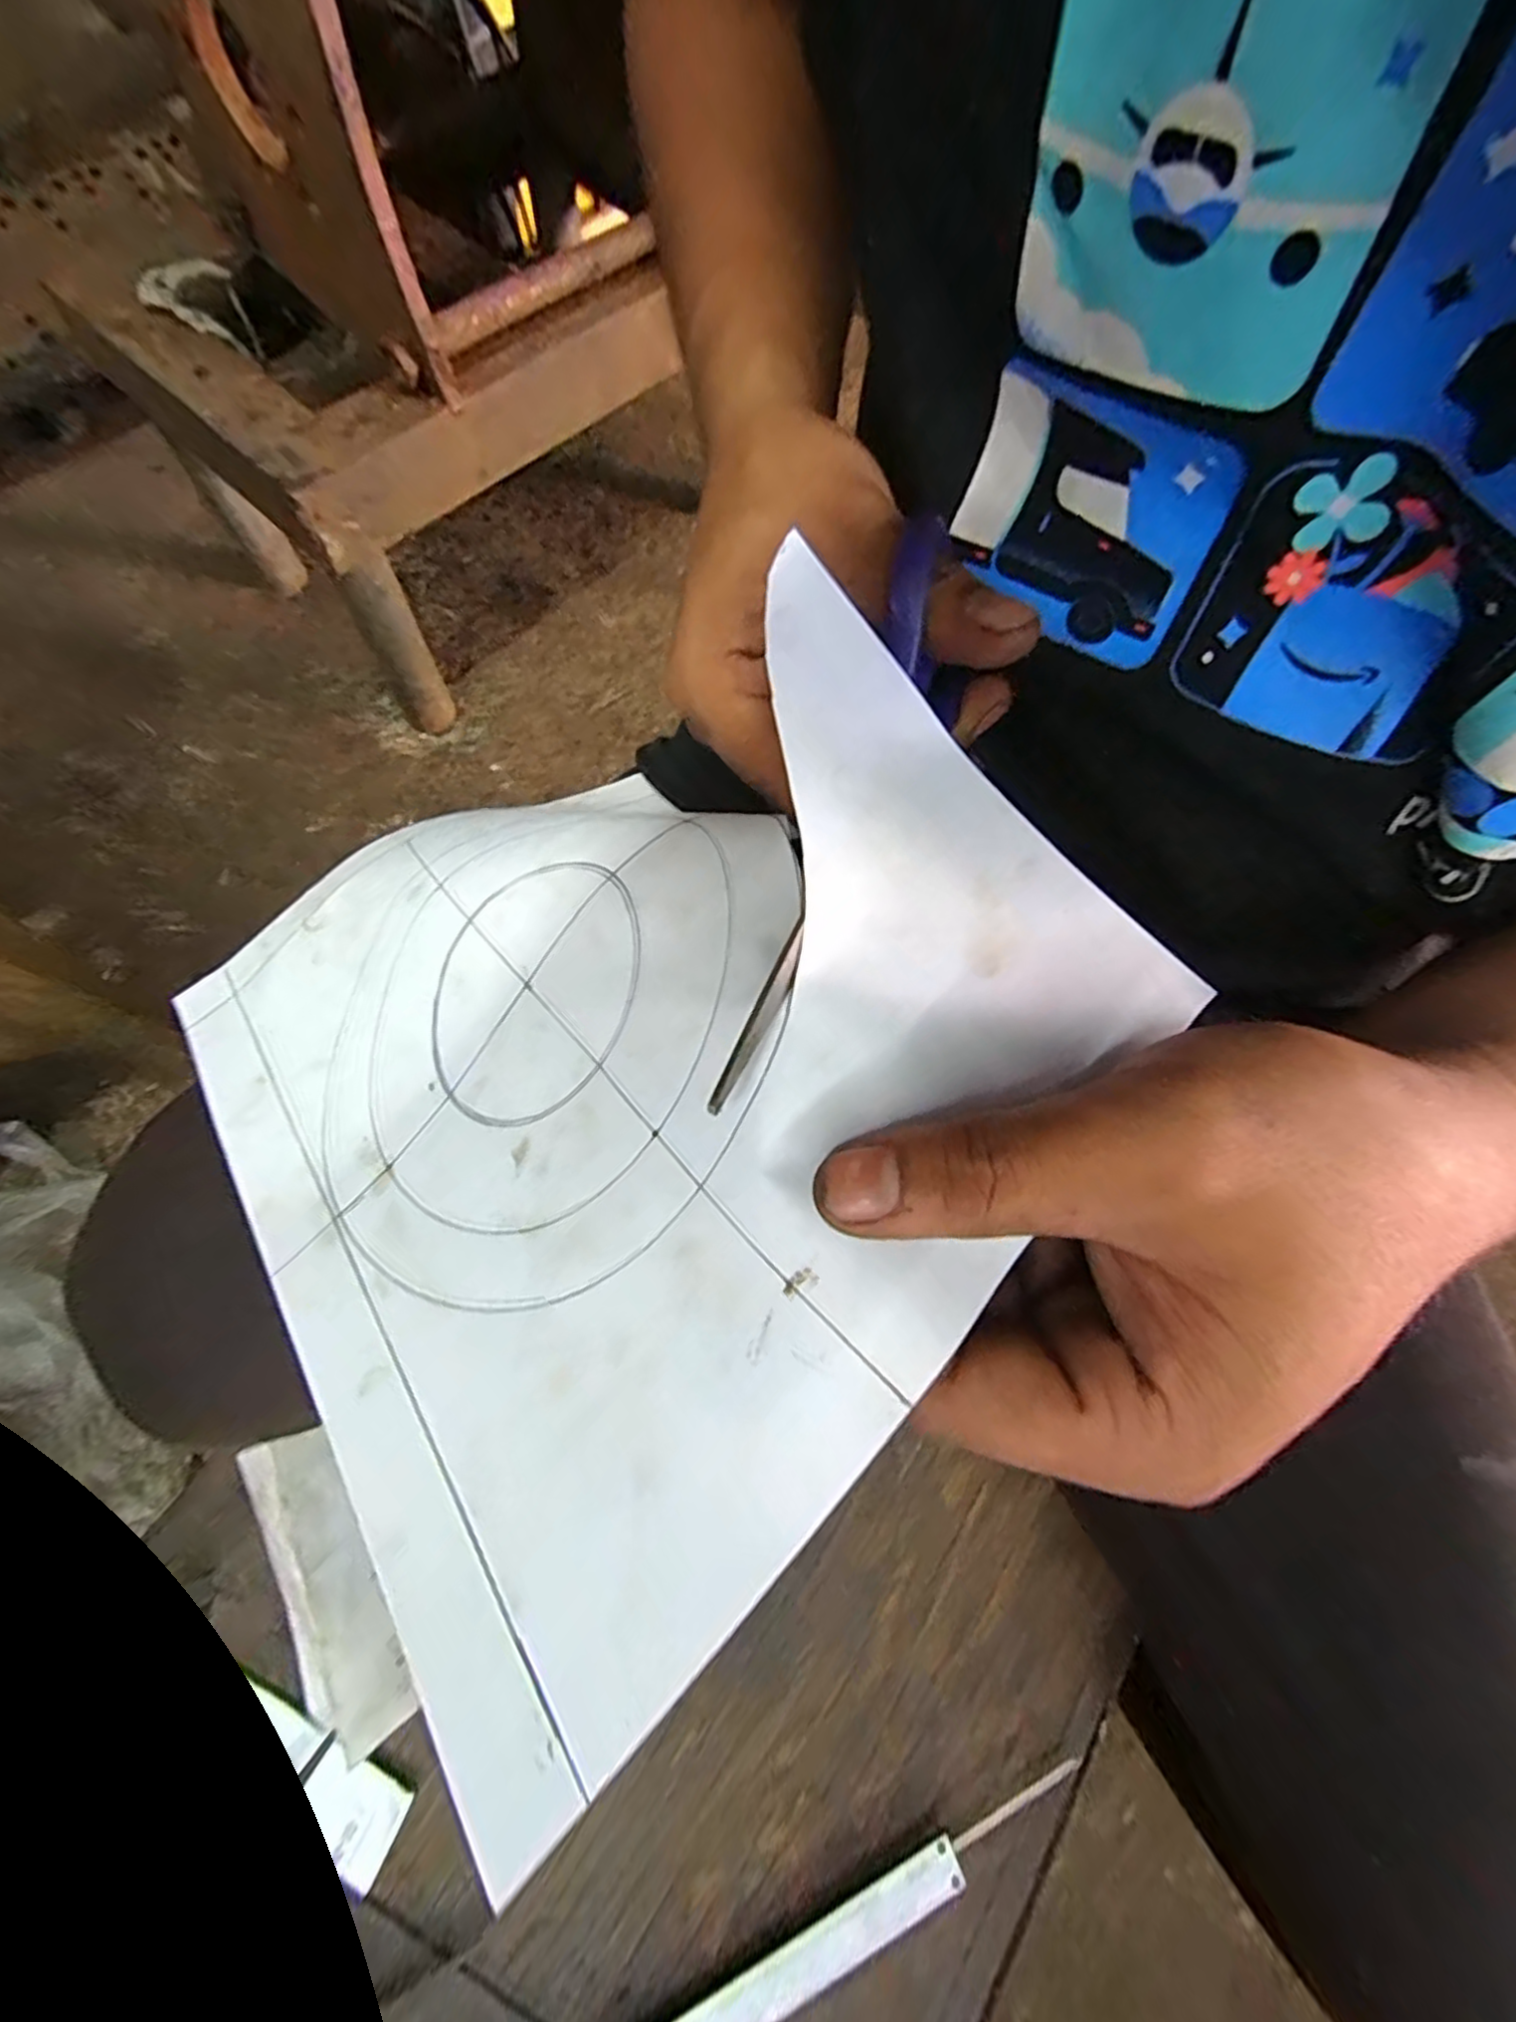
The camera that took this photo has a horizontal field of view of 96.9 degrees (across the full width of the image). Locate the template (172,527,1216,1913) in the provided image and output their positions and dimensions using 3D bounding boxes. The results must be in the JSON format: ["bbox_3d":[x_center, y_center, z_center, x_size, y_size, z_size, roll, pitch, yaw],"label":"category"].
[{"bbox_3d":[-0.059,-0.002,0.190,0.262,0.062,0.222,36,89,33],"label":"template"}]

